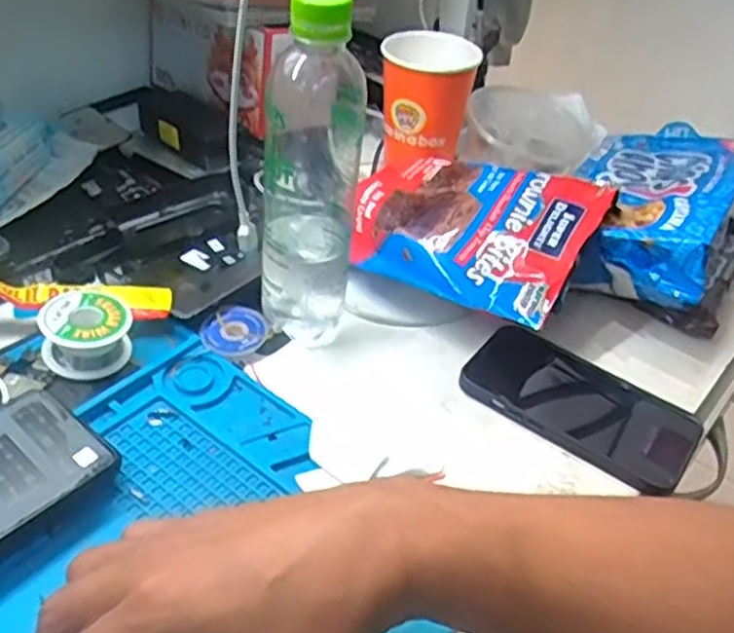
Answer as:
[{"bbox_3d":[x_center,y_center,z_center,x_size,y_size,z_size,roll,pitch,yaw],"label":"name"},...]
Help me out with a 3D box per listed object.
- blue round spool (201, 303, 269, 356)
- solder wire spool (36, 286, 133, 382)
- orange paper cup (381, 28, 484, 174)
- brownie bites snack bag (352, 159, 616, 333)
[{"bbox_3d":[-0.090,0.009,0.509,0.041,0.009,0.048,22,42,17],"label":"blue round spool"},{"bbox_3d":[-0.177,0.011,0.466,0.053,0.035,0.046,-9,43,-19],"label":"solder wire spool"},{"bbox_3d":[0.055,-0.191,0.648,0.080,0.101,0.077,4,40,-3],"label":"orange paper cup"},{"bbox_3d":[0.072,-0.070,0.555,0.185,0.031,0.134,22,67,26],"label":"brownie bites snack bag"}]

